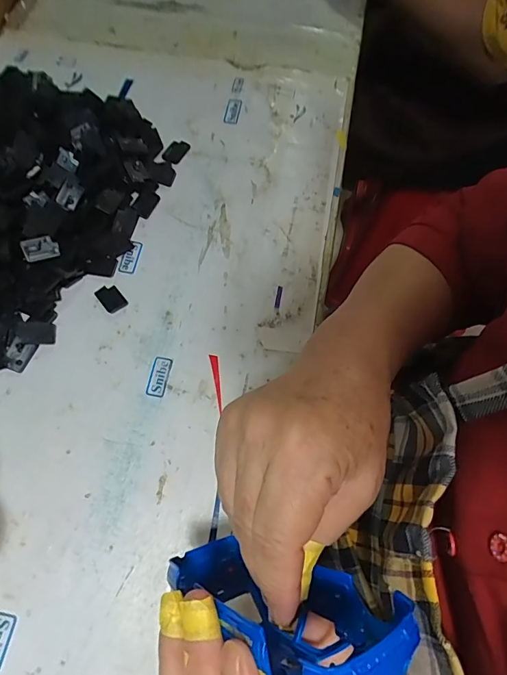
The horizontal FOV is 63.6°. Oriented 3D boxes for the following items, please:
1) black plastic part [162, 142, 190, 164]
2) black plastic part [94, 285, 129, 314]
[{"bbox_3d":[-0.080,-0.189,0.417,0.018,0.008,0.028,29,70,11],"label":"black plastic part"},{"bbox_3d":[-0.124,-0.035,0.355,0.019,0.004,0.028,-38,73,-15],"label":"black plastic part"}]

